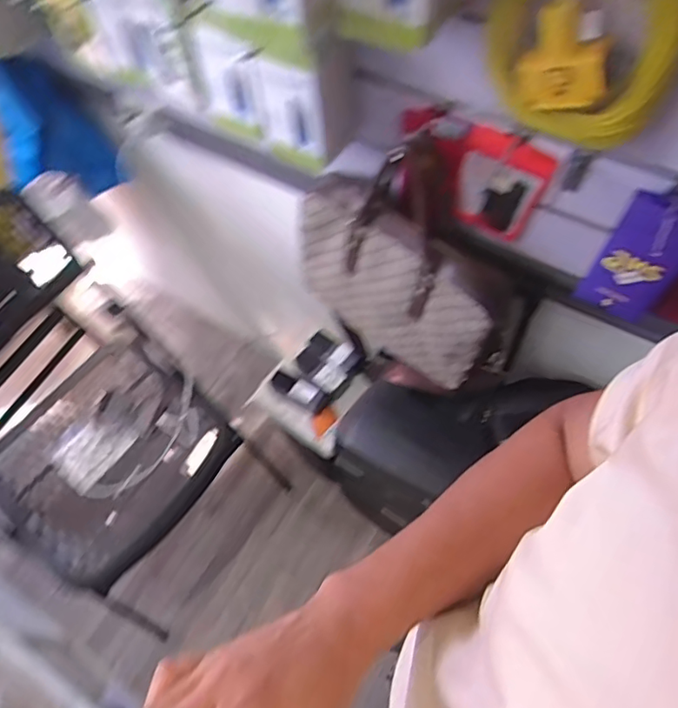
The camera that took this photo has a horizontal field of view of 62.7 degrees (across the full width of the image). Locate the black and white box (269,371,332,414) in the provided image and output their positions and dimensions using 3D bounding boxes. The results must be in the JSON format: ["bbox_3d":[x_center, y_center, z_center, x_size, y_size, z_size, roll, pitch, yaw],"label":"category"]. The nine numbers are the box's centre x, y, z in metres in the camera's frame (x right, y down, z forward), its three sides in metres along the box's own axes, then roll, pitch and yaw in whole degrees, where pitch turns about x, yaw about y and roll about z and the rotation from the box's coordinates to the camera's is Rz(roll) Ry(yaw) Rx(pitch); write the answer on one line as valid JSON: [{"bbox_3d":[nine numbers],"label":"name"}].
[{"bbox_3d":[-0.092,0.086,1.261,0.135,0.037,0.058,24,64,16],"label":"black and white box"}]

